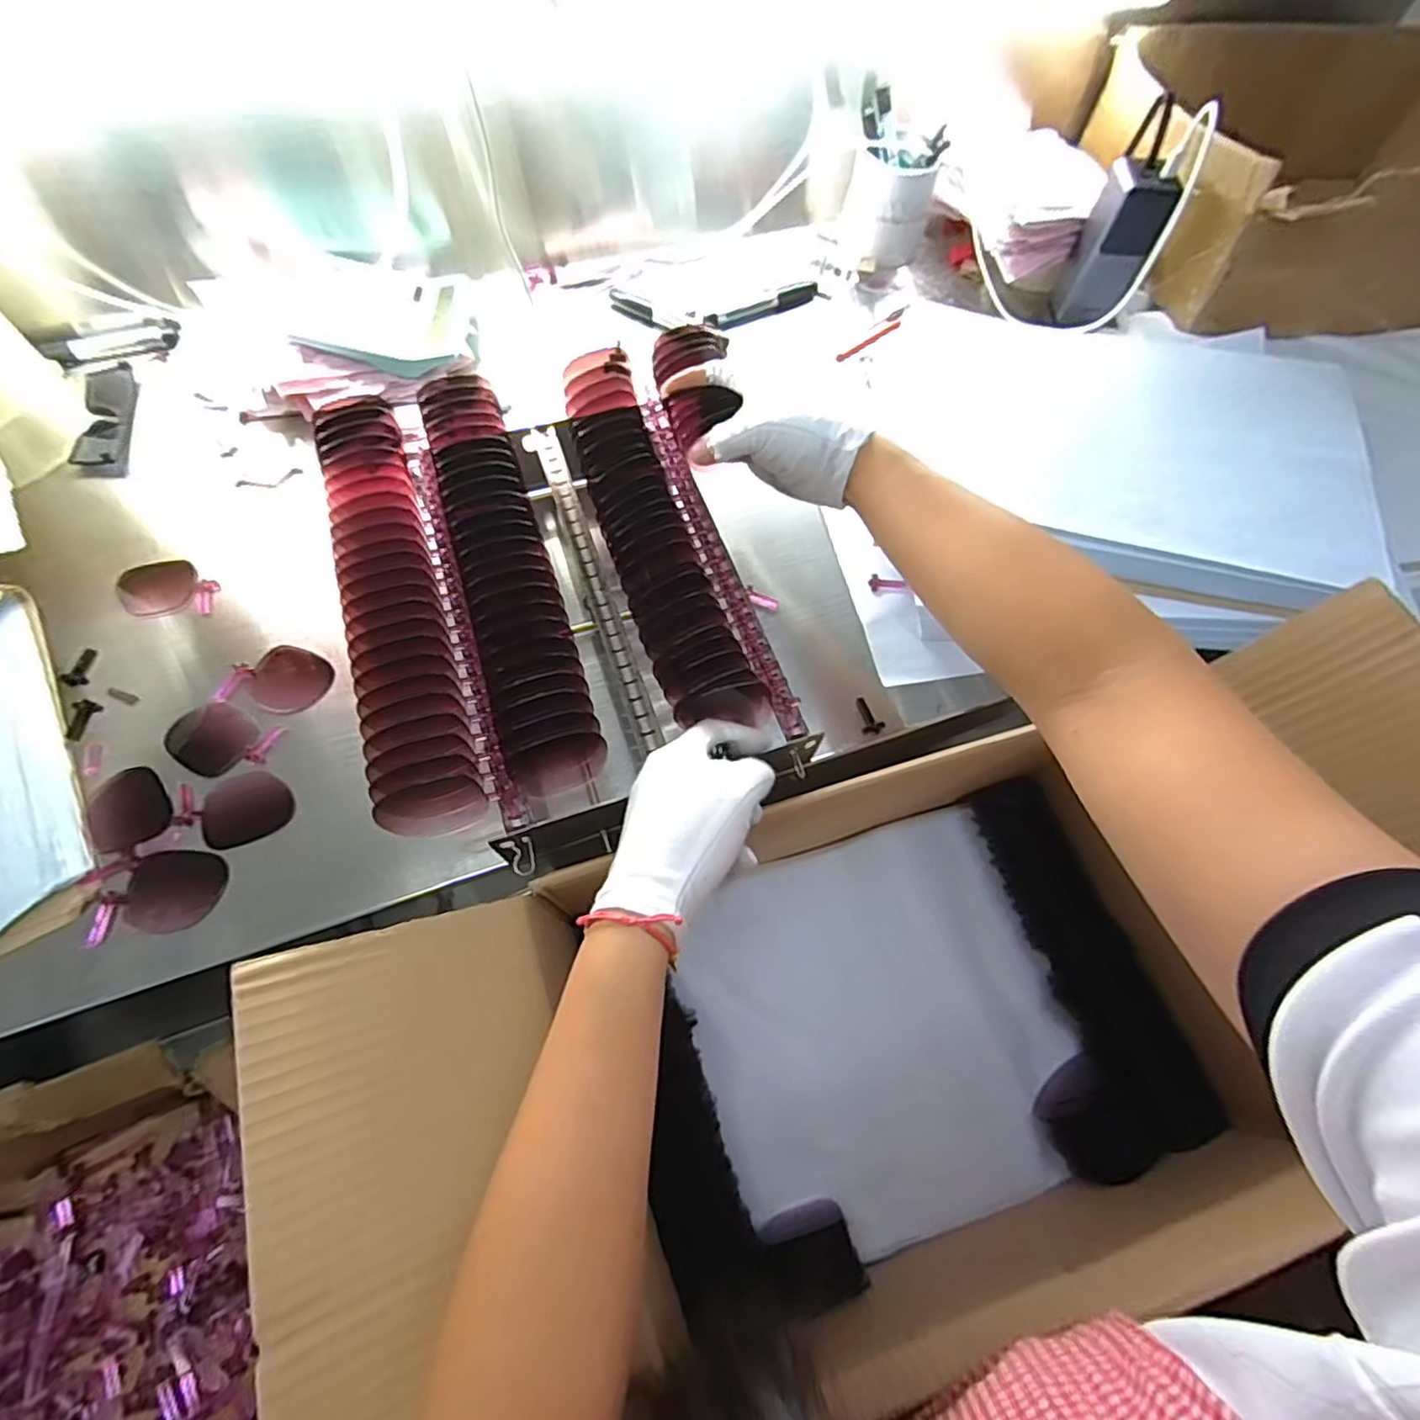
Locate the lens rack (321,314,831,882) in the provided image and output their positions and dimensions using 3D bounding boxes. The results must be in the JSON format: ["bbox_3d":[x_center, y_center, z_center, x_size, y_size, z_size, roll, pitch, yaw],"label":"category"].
[{"bbox_3d":[-0.091,-0.087,0.425,0.267,0.073,0.323,-16,66,-10],"label":"lens rack"}]

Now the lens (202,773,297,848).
[{"bbox_3d":[-0.302,0.064,0.429,0.051,0.011,0.043,-23,67,-14],"label":"lens"}]

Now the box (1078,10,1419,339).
[{"bbox_3d":[0.660,-0.579,0.706,0.492,0.150,0.372,-10,65,-8],"label":"box"}]

